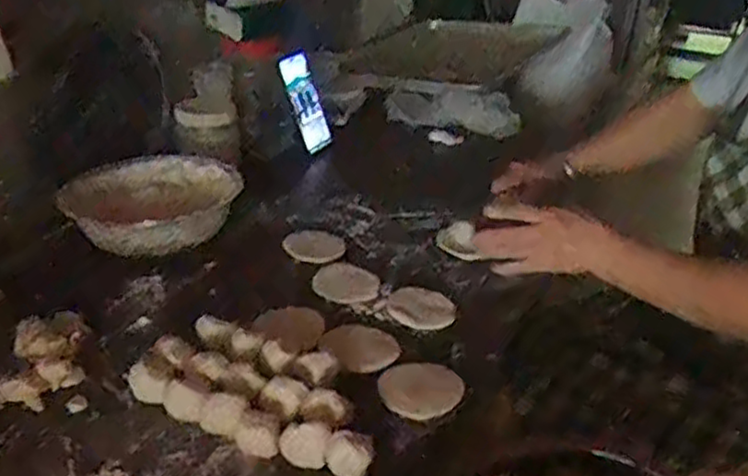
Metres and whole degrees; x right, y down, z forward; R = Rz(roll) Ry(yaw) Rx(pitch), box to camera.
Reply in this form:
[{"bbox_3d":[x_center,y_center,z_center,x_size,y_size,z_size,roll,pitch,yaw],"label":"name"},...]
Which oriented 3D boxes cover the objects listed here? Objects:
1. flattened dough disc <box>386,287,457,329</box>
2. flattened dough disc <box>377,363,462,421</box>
[{"bbox_3d":[0.054,0.078,0.828,0.081,0.019,0.056,21,32,26],"label":"flattened dough disc"},{"bbox_3d":[0.045,0.145,0.704,0.077,0.017,0.062,4,28,-5],"label":"flattened dough disc"}]

